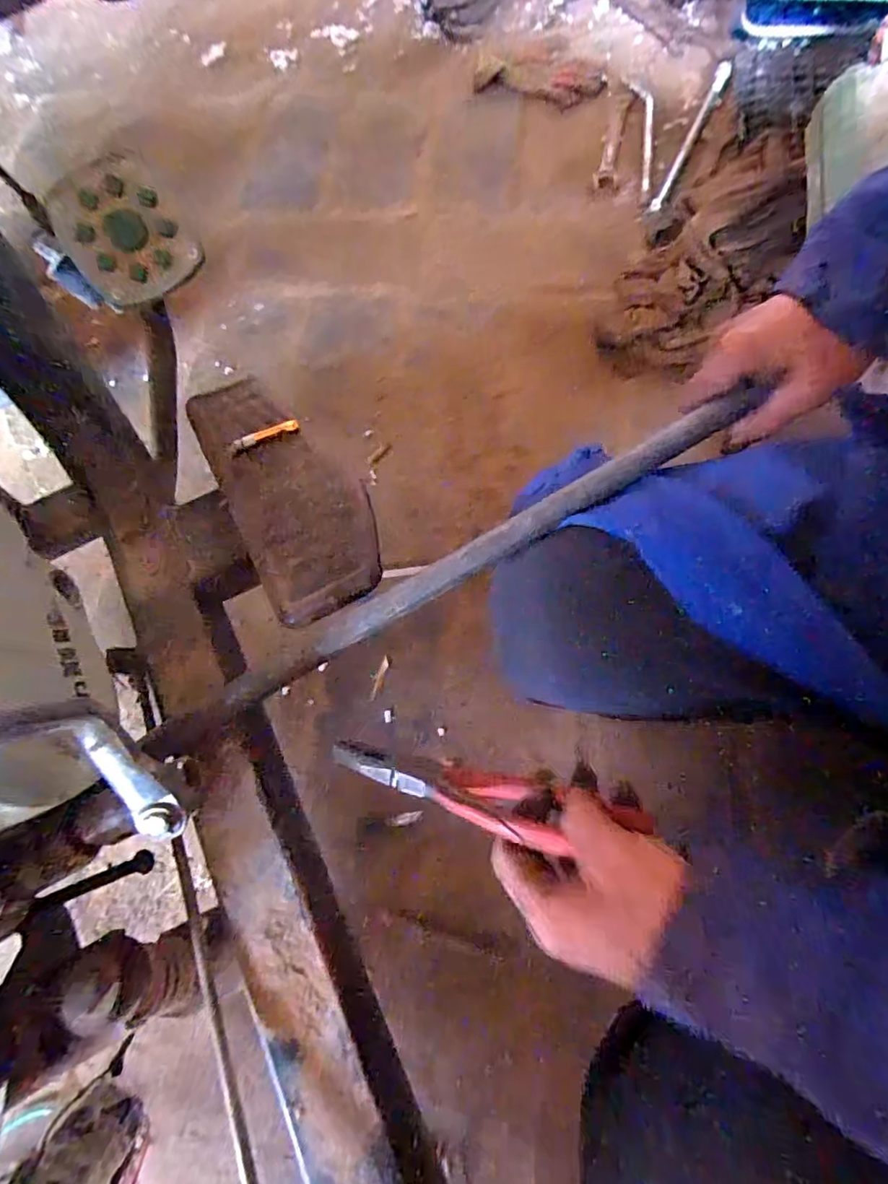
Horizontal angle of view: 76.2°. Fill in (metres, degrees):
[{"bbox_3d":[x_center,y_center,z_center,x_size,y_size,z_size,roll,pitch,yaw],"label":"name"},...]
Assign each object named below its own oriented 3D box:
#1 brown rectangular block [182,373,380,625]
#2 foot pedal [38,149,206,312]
[{"bbox_3d":[-0.114,-0.076,0.407,0.087,0.017,0.205,-29,70,-5],"label":"brown rectangular block"},{"bbox_3d":[-0.198,-0.224,0.353,0.071,0.019,0.072,-27,116,6],"label":"foot pedal"}]

